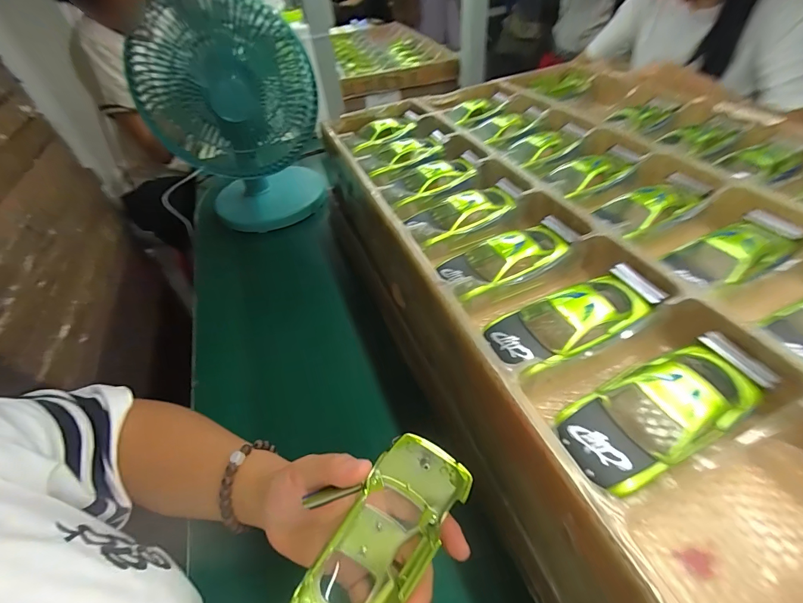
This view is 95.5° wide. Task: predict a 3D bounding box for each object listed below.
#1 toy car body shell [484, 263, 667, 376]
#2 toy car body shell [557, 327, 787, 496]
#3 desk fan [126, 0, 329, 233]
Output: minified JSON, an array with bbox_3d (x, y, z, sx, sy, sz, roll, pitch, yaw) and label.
[{"bbox_3d":[0.122,0.012,0.266,0.120,0.030,0.055,-17,45,-10],"label":"toy car body shell"},{"bbox_3d":[0.153,0.064,0.217,0.126,0.037,0.052,-22,46,-15],"label":"toy car body shell"},{"bbox_3d":[-0.255,-0.297,0.591,0.234,0.310,0.190,-14,44,-7],"label":"desk fan"}]

